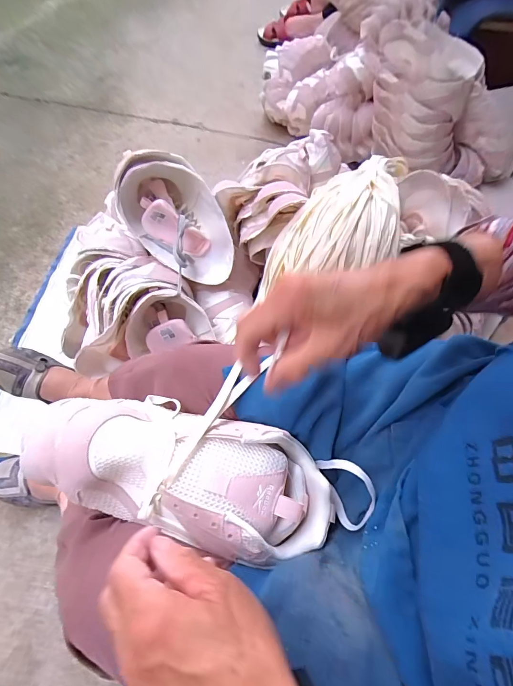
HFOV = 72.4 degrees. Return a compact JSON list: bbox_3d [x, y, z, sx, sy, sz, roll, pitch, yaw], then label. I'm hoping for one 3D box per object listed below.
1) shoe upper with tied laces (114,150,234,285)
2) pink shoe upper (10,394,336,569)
[{"bbox_3d":[-0.148,-0.226,0.655,0.157,0.123,0.264,-29,101,1],"label":"shoe upper with tied laces"},{"bbox_3d":[-0.065,0.109,0.311,0.279,0.048,0.102,15,63,-1],"label":"pink shoe upper"}]

